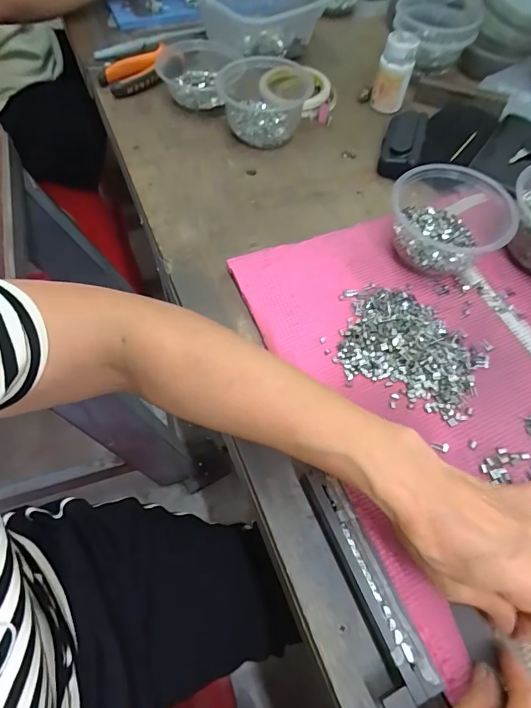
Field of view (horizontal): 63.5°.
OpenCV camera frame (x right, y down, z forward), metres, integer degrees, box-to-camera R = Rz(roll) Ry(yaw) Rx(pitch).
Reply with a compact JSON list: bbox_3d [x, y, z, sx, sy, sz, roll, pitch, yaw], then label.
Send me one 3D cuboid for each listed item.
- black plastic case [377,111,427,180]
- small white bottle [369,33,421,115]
[{"bbox_3d":[0.168,-0.257,0.528,0.046,0.042,0.080,19,61,7],"label":"black plastic case"},{"bbox_3d":[0.172,-0.376,0.575,0.045,0.079,0.043,15,62,7],"label":"small white bottle"}]

